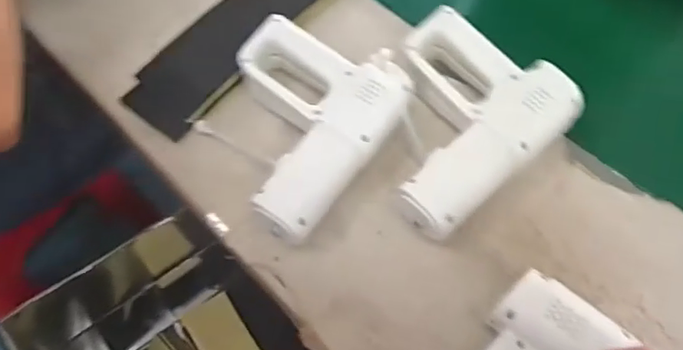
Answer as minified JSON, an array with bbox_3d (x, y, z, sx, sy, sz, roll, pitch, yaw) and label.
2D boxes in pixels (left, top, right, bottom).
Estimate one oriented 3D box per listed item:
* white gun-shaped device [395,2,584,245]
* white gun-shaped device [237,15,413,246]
[{"bbox_3d":[0.113,-0.065,0.580,0.209,0.069,0.187,-36,67,-18],"label":"white gun-shaped device"},{"bbox_3d":[-0.053,-0.060,0.585,0.188,0.063,0.210,34,66,17],"label":"white gun-shaped device"}]

